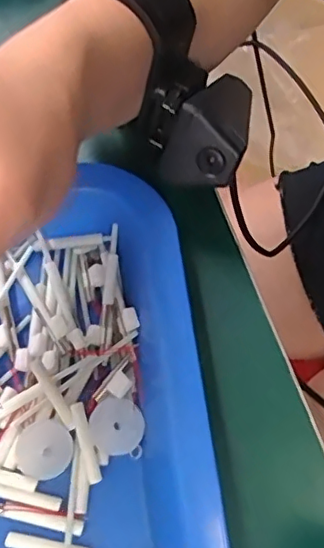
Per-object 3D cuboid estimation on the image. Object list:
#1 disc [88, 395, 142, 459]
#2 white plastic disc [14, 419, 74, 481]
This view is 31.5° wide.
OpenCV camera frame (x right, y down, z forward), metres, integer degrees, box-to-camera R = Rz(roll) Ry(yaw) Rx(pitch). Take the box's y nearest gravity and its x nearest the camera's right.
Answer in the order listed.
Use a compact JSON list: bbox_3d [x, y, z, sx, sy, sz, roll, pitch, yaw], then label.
[{"bbox_3d":[-0.018,0.058,0.221,0.021,0.004,0.021,-1,67,2],"label":"disc"},{"bbox_3d":[-0.044,0.066,0.215,0.021,0.004,0.021,5,76,-18],"label":"white plastic disc"}]

